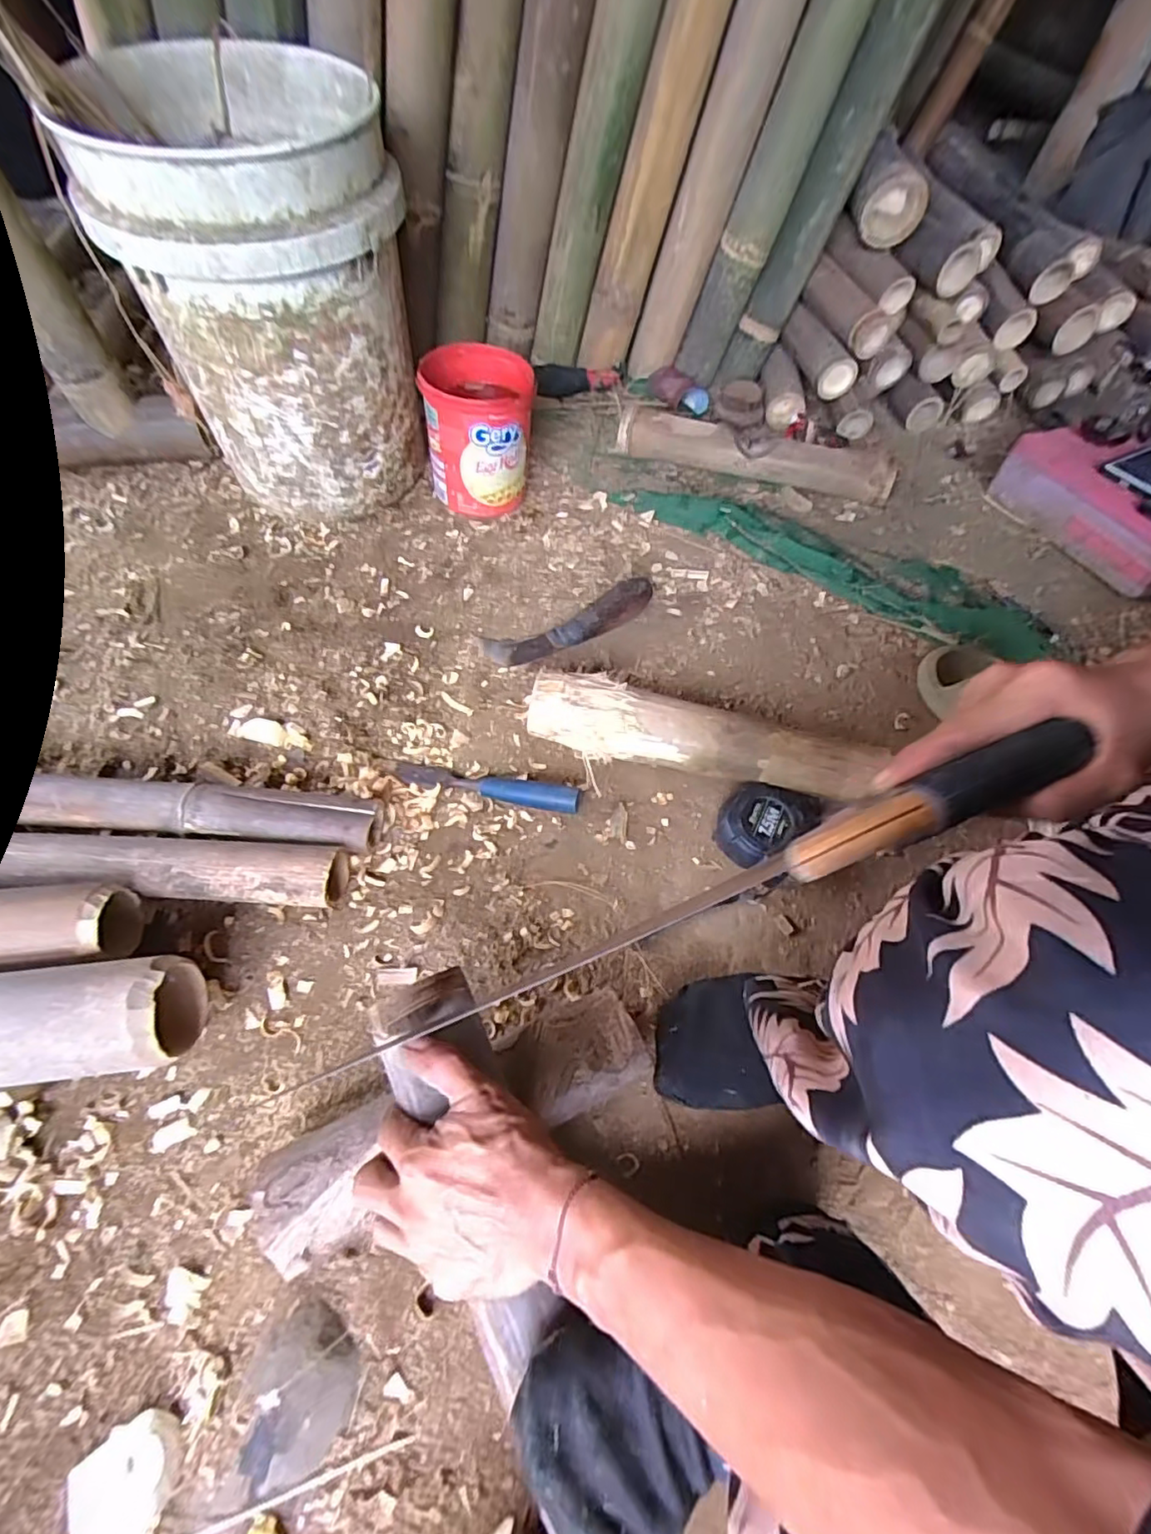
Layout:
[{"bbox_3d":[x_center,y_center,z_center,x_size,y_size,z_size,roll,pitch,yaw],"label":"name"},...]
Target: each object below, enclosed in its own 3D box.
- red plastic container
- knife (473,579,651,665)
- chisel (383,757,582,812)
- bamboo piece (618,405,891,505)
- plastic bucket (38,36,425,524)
[{"bbox_3d":[-0.127,-0.443,0.805,0.135,0.162,0.134,0,58,-3],"label":"red plastic container"},{"bbox_3d":[-0.009,-0.169,0.711,0.212,0.023,0.059,-22,61,0],"label":"knife"},{"bbox_3d":[-0.098,0.014,0.600,0.207,0.029,0.027,12,59,5],"label":"chisel"},{"bbox_3d":[0.266,-0.465,0.891,0.405,0.067,0.064,13,59,5],"label":"bamboo piece"},{"bbox_3d":[-0.335,-0.517,0.711,0.279,0.379,0.290,1,58,-2],"label":"plastic bucket"}]

